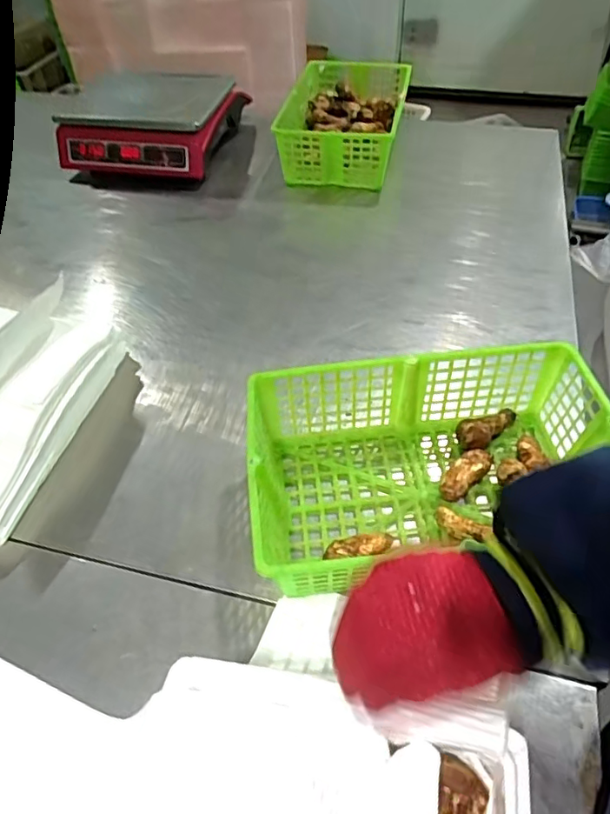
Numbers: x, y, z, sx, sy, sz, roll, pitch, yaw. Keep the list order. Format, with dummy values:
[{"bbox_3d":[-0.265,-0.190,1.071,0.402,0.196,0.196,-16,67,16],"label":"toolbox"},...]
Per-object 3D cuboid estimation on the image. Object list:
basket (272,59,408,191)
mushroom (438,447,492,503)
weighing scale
[{"bbox_3d":[0.075,-0.533,1.011,0.209,0.108,0.294,8,52,9],"label":"basket"},{"bbox_3d":[0.168,0.073,0.563,0.030,0.032,0.067,34,60,26],"label":"mushroom"},{"bbox_3d":[-0.299,-0.552,1.037,0.306,0.142,0.267,8,52,9],"label":"weighing scale"}]

